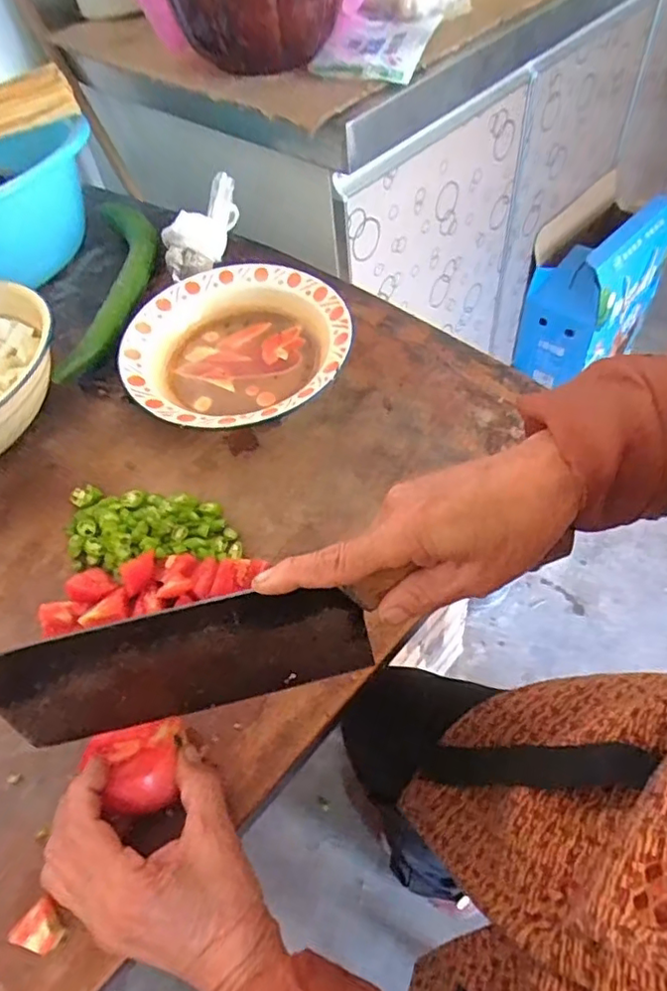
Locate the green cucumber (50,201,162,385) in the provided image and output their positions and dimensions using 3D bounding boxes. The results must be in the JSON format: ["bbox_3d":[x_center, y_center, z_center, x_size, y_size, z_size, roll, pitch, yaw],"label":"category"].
[{"bbox_3d":[-0.238,-0.240,0.649,0.080,0.033,0.301,-5,55,0],"label":"green cucumber"}]

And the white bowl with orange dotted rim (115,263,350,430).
[{"bbox_3d":[-0.090,-0.135,0.559,0.201,0.046,0.198,-2,56,3],"label":"white bowl with orange dotted rim"}]

